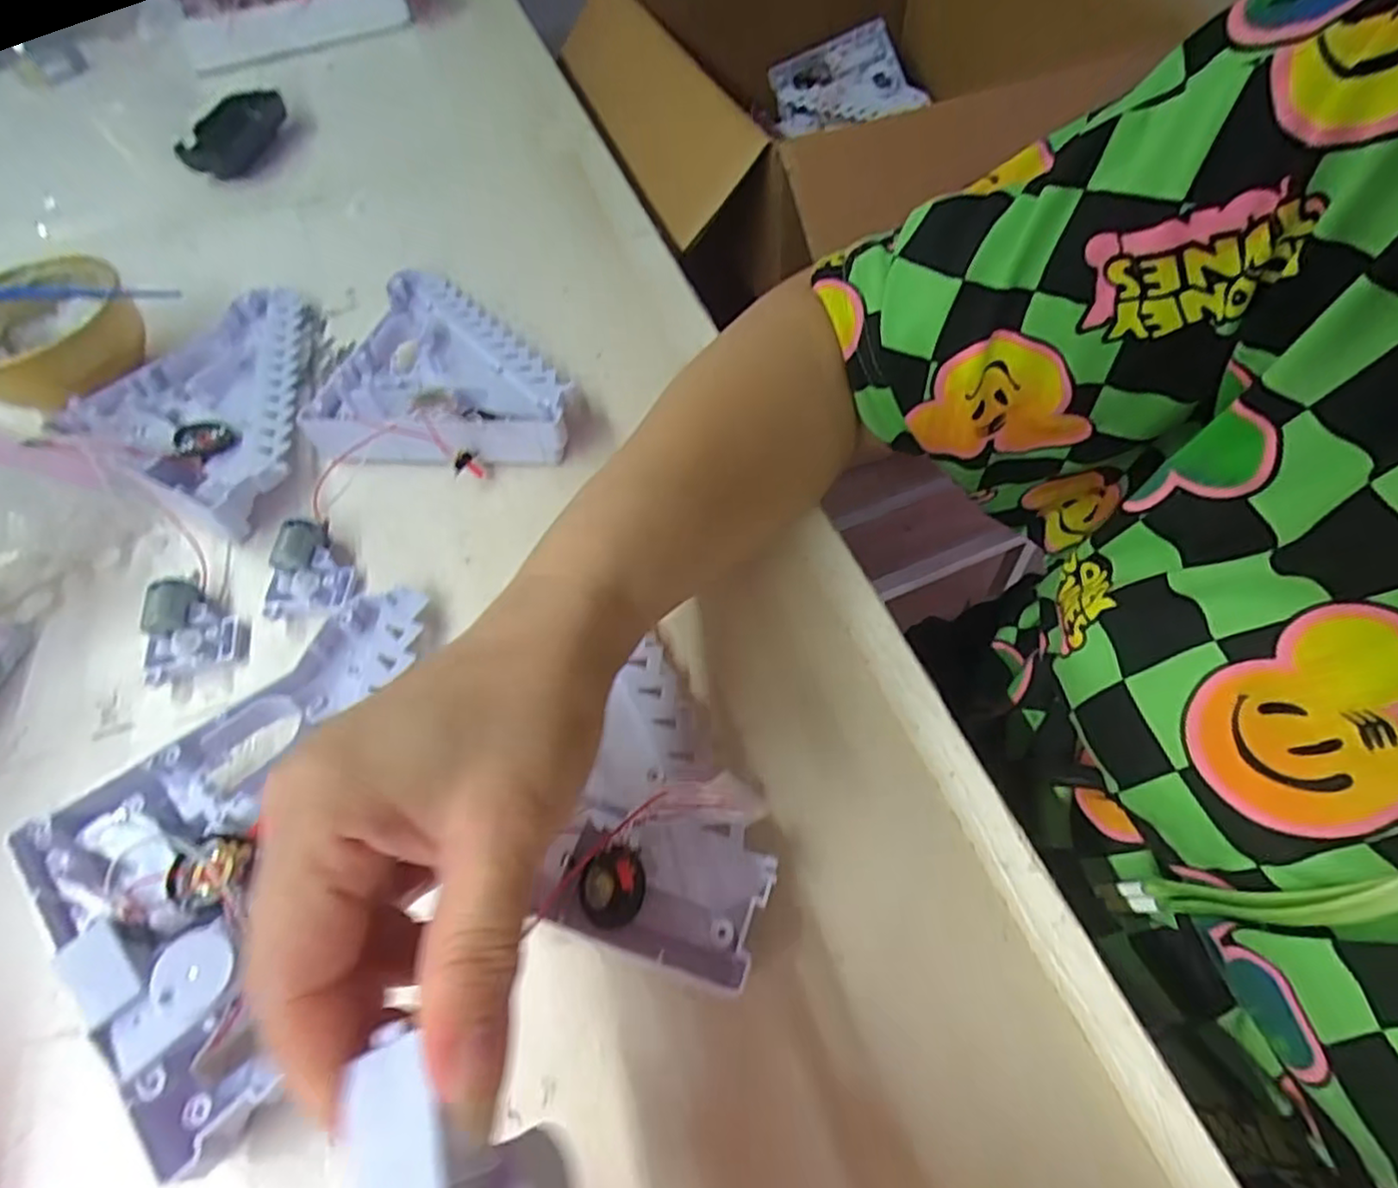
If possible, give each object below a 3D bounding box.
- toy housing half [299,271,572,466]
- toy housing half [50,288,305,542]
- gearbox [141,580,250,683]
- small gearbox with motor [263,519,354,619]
[{"bbox_3d":[-0.135,-0.138,0.390,0.131,0.031,0.153,-2,58,3],"label":"toy housing half"},{"bbox_3d":[-0.279,-0.107,0.380,0.106,0.027,0.182,-15,58,-5],"label":"toy housing half"},{"bbox_3d":[-0.229,0.014,0.312,0.035,0.020,0.045,-21,59,-8],"label":"gearbox"},{"bbox_3d":[-0.184,-0.015,0.322,0.034,0.016,0.045,-15,58,-5],"label":"small gearbox with motor"}]

